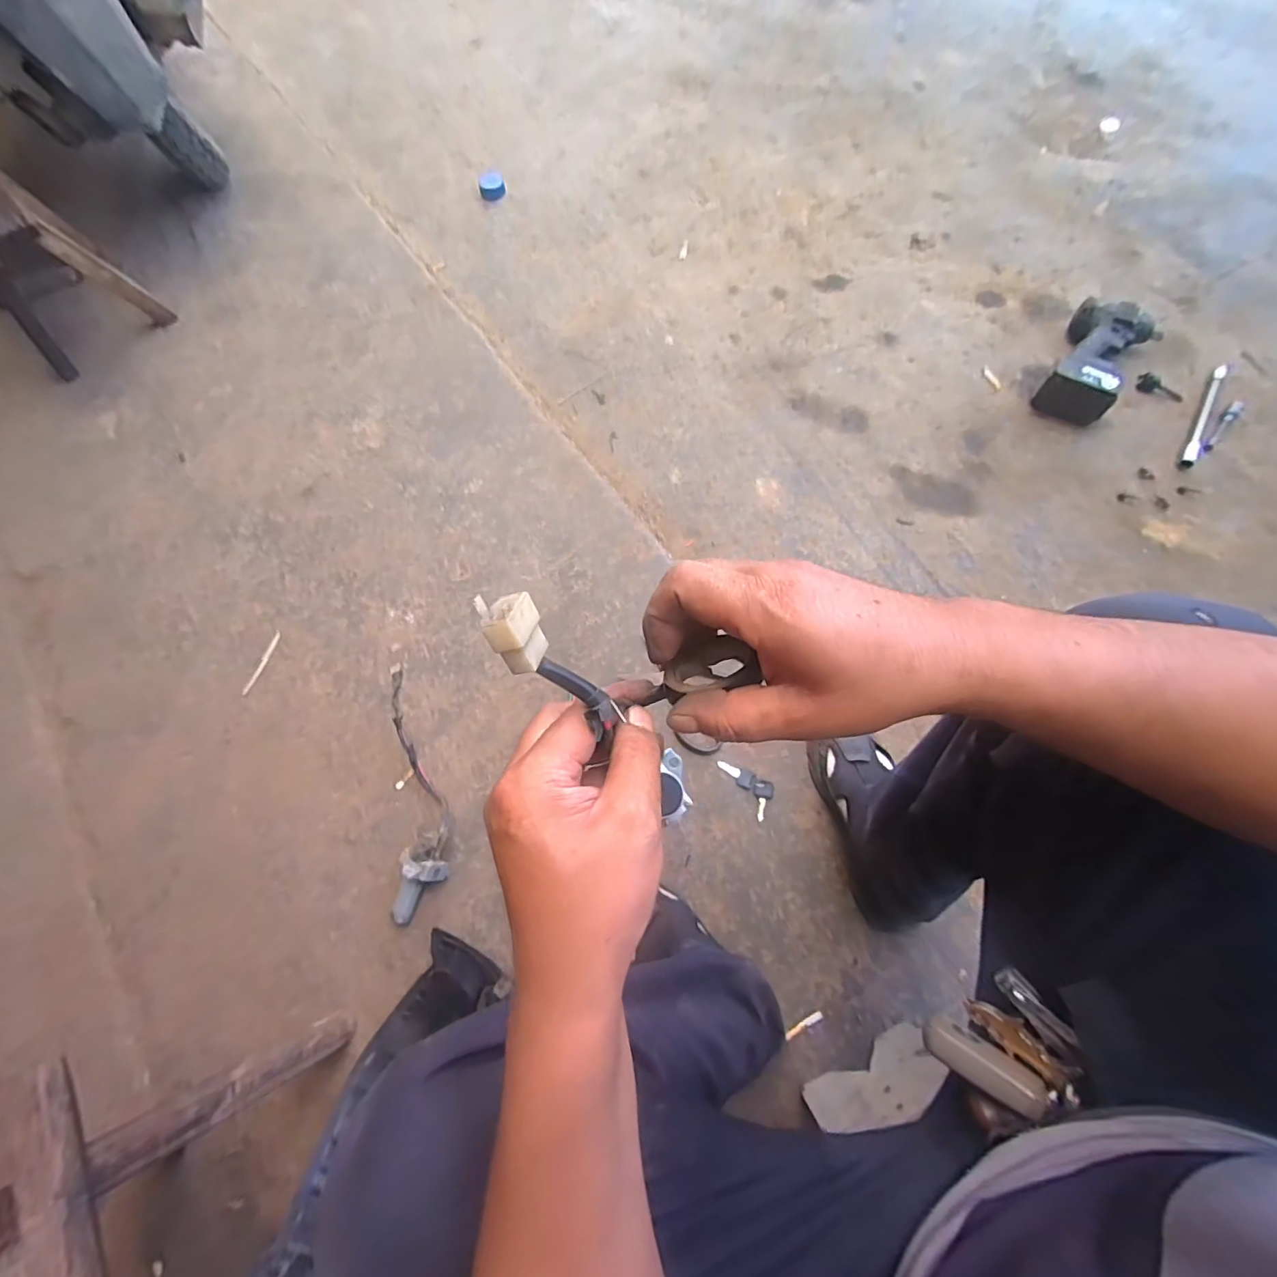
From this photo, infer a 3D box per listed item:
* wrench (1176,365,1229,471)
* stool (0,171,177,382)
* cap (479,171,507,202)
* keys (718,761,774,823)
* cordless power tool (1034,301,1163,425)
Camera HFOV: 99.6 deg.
[{"bbox_3d":[1.004,-0.399,0.954,0.022,0.014,0.252,30,73,13],"label":"wrench"},{"bbox_3d":[-1.222,-0.774,1.053,0.532,0.276,0.240,40,75,16],"label":"stool"},{"bbox_3d":[-0.352,-1.090,1.296,0.062,0.026,0.070,-12,68,-2],"label":"cap"},{"bbox_3d":[0.158,0.202,0.757,0.044,0.009,0.092,-34,71,-11],"label":"keys"},{"bbox_3d":[0.829,-0.496,0.968,0.141,0.071,0.254,29,72,13],"label":"cordless power tool"}]

